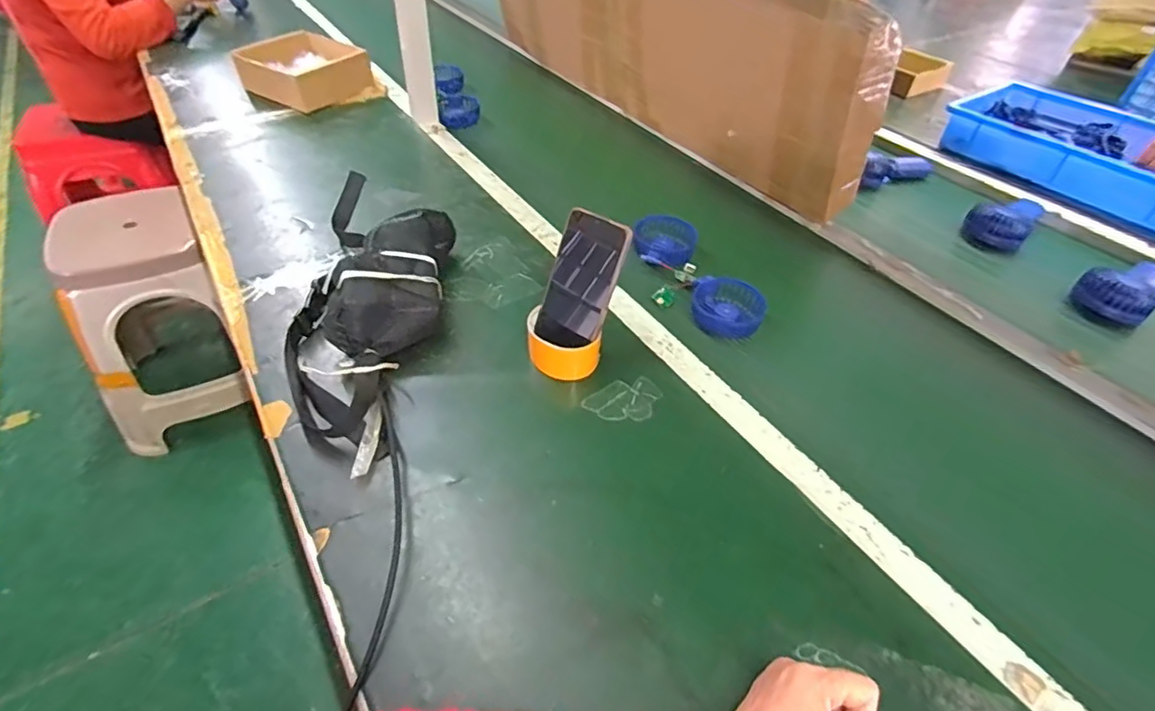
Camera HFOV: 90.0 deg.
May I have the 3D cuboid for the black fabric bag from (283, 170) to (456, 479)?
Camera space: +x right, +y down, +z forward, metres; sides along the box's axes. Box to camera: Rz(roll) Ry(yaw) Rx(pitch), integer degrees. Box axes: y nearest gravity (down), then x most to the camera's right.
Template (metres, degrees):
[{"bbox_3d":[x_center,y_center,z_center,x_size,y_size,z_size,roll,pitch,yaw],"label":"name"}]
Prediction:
[{"bbox_3d":[-0.246,-0.046,0.658,0.163,0.087,0.366,4,47,1],"label":"black fabric bag"}]

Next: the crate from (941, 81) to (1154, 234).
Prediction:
[{"bbox_3d":[0.945,-0.386,1.067,0.313,0.090,0.449,-29,54,-26],"label":"crate"}]

